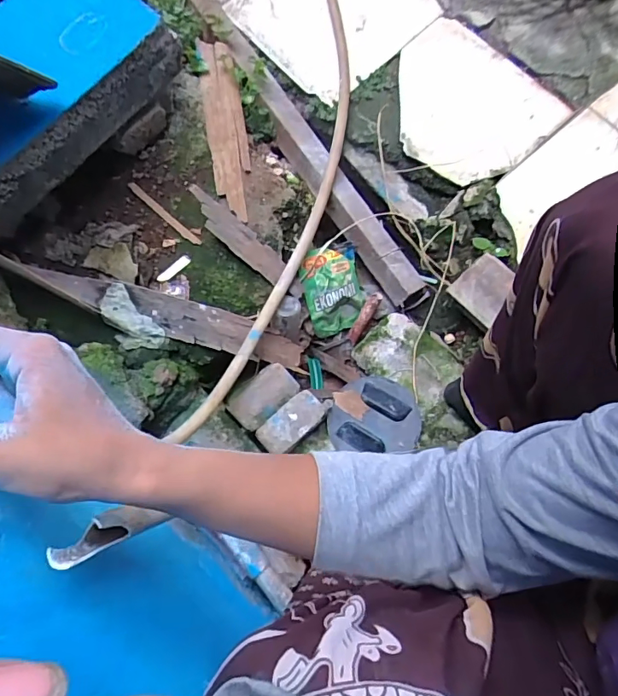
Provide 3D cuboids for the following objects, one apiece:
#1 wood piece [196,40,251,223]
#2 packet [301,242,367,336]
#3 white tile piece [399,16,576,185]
[{"bbox_3d":[-0.136,-0.362,0.780,0.063,0.018,0.320,-9,79,-7],"label":"wood piece"},{"bbox_3d":[0.043,-0.095,0.804,0.100,0.023,0.149,-19,116,-9],"label":"packet"},{"bbox_3d":[0.254,-0.419,0.812,0.248,0.024,0.292,-40,79,-10],"label":"white tile piece"}]

